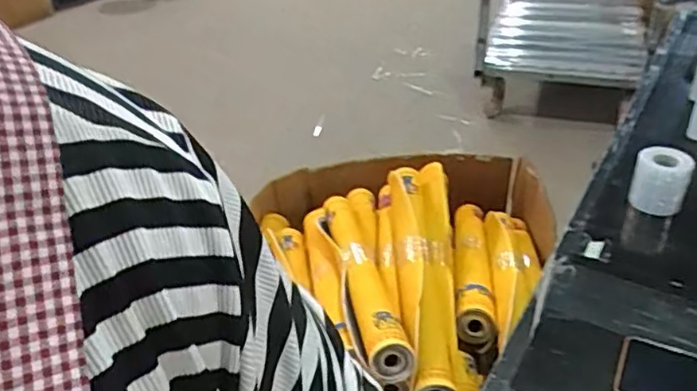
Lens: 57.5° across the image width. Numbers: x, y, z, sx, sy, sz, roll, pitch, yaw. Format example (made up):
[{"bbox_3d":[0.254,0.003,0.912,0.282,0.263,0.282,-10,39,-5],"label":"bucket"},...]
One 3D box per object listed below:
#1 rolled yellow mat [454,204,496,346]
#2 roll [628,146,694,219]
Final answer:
[{"bbox_3d":[0.223,0.114,1.170,0.064,0.070,0.508,4,19,8],"label":"rolled yellow mat"},{"bbox_3d":[0.389,-0.021,0.793,0.061,0.069,0.061,-1,35,1],"label":"roll"}]

